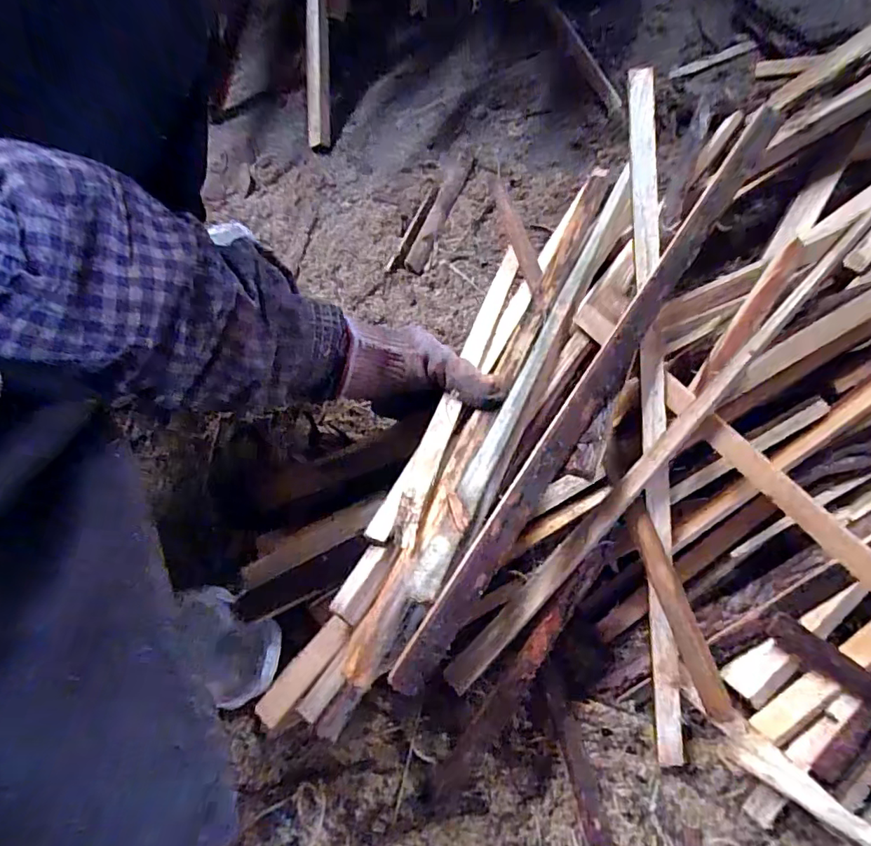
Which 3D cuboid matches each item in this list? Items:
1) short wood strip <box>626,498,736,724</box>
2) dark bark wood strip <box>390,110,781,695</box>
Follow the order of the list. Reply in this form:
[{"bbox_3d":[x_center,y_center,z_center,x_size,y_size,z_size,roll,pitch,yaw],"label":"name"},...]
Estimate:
[{"bbox_3d":[0.157,0.121,0.342,0.018,0.013,0.138,-18,68,-1],"label":"short wood strip"},{"bbox_3d":[0.119,-0.047,0.343,0.021,0.019,0.479,32,75,17],"label":"dark bark wood strip"}]

